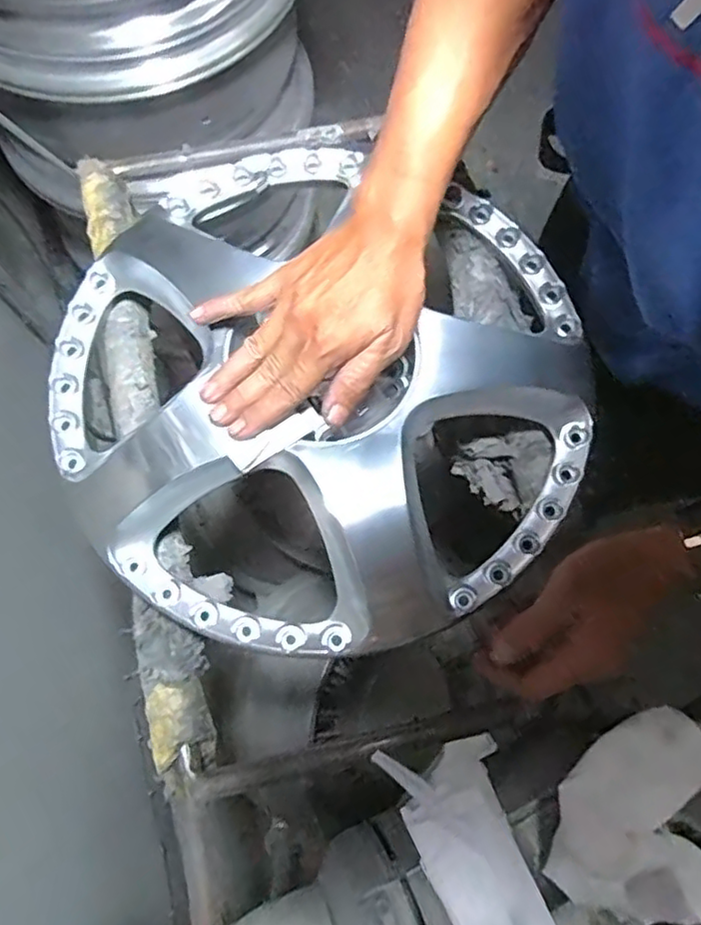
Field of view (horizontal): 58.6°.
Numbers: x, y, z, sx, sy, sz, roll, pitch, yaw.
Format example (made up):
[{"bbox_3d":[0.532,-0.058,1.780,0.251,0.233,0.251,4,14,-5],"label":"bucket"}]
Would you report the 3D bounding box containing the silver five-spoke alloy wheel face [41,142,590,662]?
[{"bbox_3d":[-0.025,-0.061,0.495,0.406,0.089,0.400,0,73,-1],"label":"silver five-spoke alloy wheel face"}]

